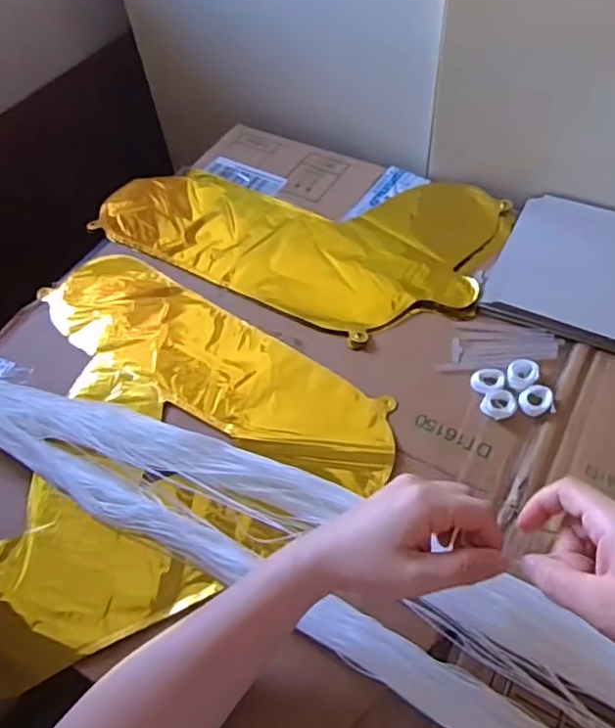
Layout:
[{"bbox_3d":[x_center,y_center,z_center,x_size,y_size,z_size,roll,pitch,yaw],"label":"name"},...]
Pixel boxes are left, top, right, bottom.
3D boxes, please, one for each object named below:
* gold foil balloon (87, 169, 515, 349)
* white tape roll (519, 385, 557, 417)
[{"bbox_3d":[-0.012,-0.148,0.651,0.406,0.016,0.229,20,59,17],"label":"gold foil balloon"},{"bbox_3d":[0.187,0.030,0.503,0.028,0.008,0.025,-10,55,-3],"label":"white tape roll"}]

